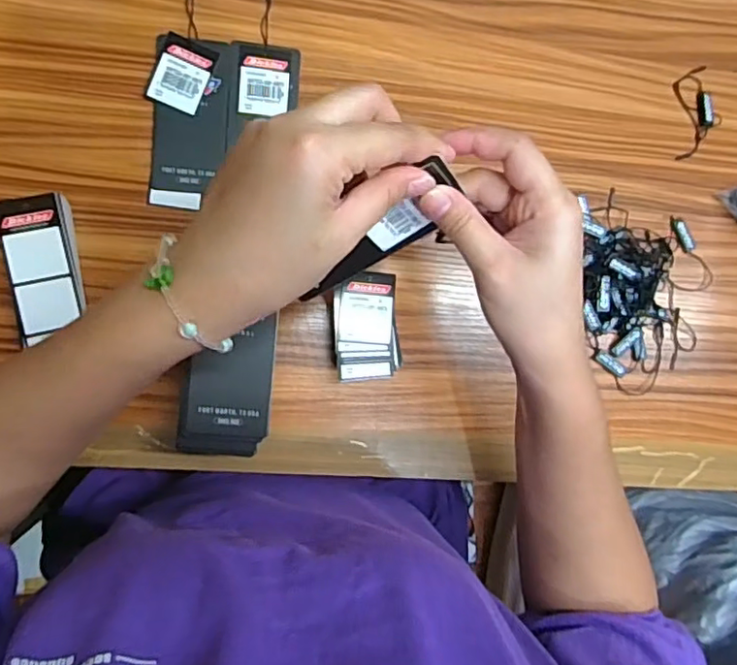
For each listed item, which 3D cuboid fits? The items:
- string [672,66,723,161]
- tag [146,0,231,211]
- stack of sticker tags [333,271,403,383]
[{"bbox_3d":[0.268,-0.179,0.479,0.036,0.006,0.073,-4,90,-9],"label":"string"},{"bbox_3d":[-0.122,-0.219,0.416,0.052,0.006,0.259,2,89,-9],"label":"tag"},{"bbox_3d":[-0.001,-0.004,0.422,0.050,0.031,0.072,-7,91,-9],"label":"stack of sticker tags"}]

